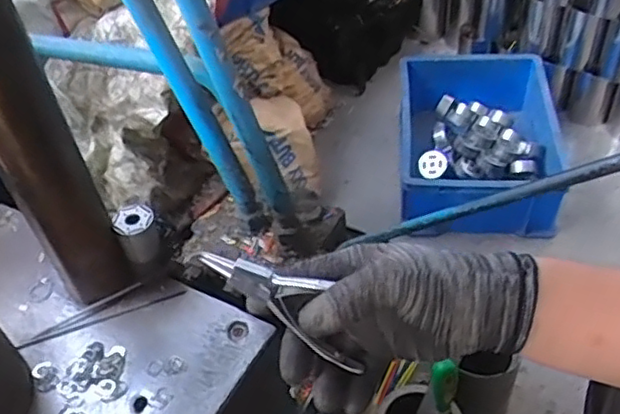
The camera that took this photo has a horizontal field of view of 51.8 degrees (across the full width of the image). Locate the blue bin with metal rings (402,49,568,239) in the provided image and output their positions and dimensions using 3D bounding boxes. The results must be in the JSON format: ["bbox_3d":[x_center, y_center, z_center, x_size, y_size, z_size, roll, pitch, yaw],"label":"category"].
[{"bbox_3d":[0.339,-0.130,1.281,0.308,0.146,0.423,0,46,8],"label":"blue bin with metal rings"}]

